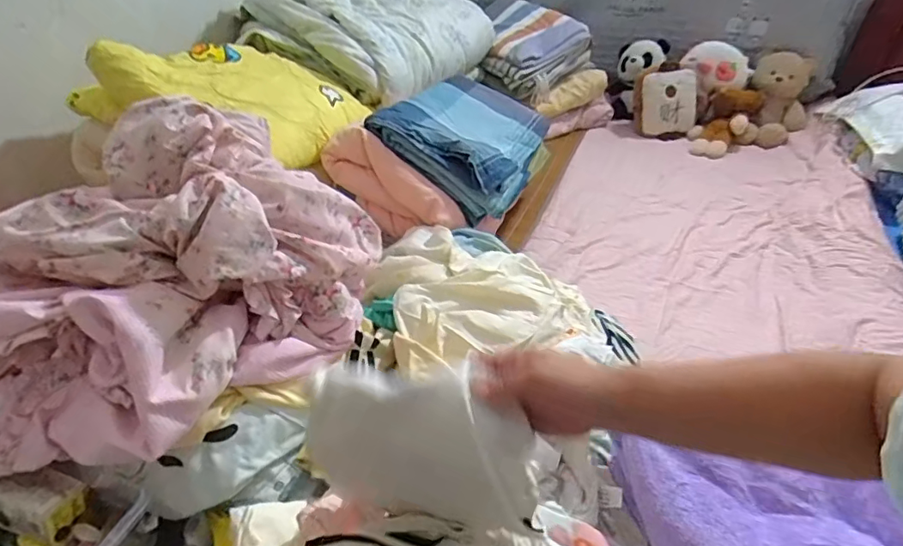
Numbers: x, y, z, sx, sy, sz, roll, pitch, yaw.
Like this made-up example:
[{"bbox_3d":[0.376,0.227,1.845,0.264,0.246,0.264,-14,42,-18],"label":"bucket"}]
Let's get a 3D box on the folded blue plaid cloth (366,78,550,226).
[{"bbox_3d":[0.045,-0.284,1.077,0.282,0.070,0.371,36,45,1],"label":"folded blue plaid cloth"}]

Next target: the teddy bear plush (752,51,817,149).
[{"bbox_3d":[0.944,-0.497,1.559,0.164,0.216,0.200,21,42,25],"label":"teddy bear plush"}]

